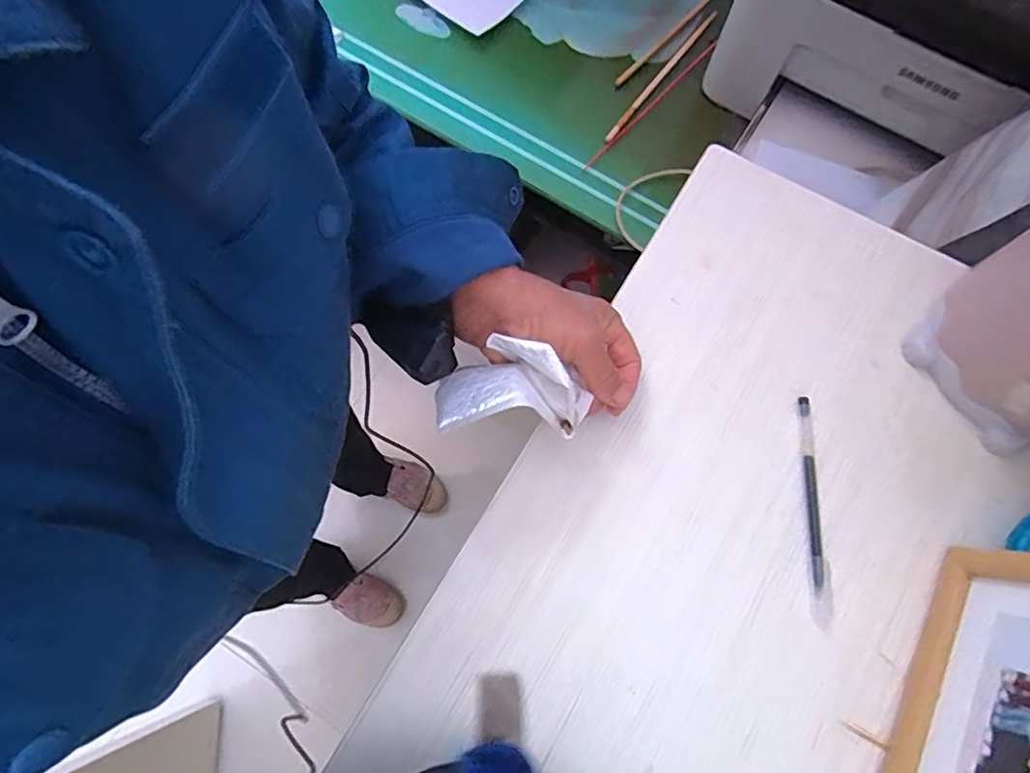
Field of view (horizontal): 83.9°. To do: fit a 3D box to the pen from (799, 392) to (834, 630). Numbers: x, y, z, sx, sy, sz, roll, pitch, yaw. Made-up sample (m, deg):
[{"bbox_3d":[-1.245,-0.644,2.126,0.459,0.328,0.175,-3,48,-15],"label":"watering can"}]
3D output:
[{"bbox_3d":[0.198,0.080,0.375,0.012,0.005,0.146,4,73,2],"label":"pen"}]

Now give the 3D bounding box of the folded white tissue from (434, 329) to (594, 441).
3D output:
[{"bbox_3d":[-0.003,0.001,0.346,0.087,0.033,0.054,-1,73,1],"label":"folded white tissue"}]

